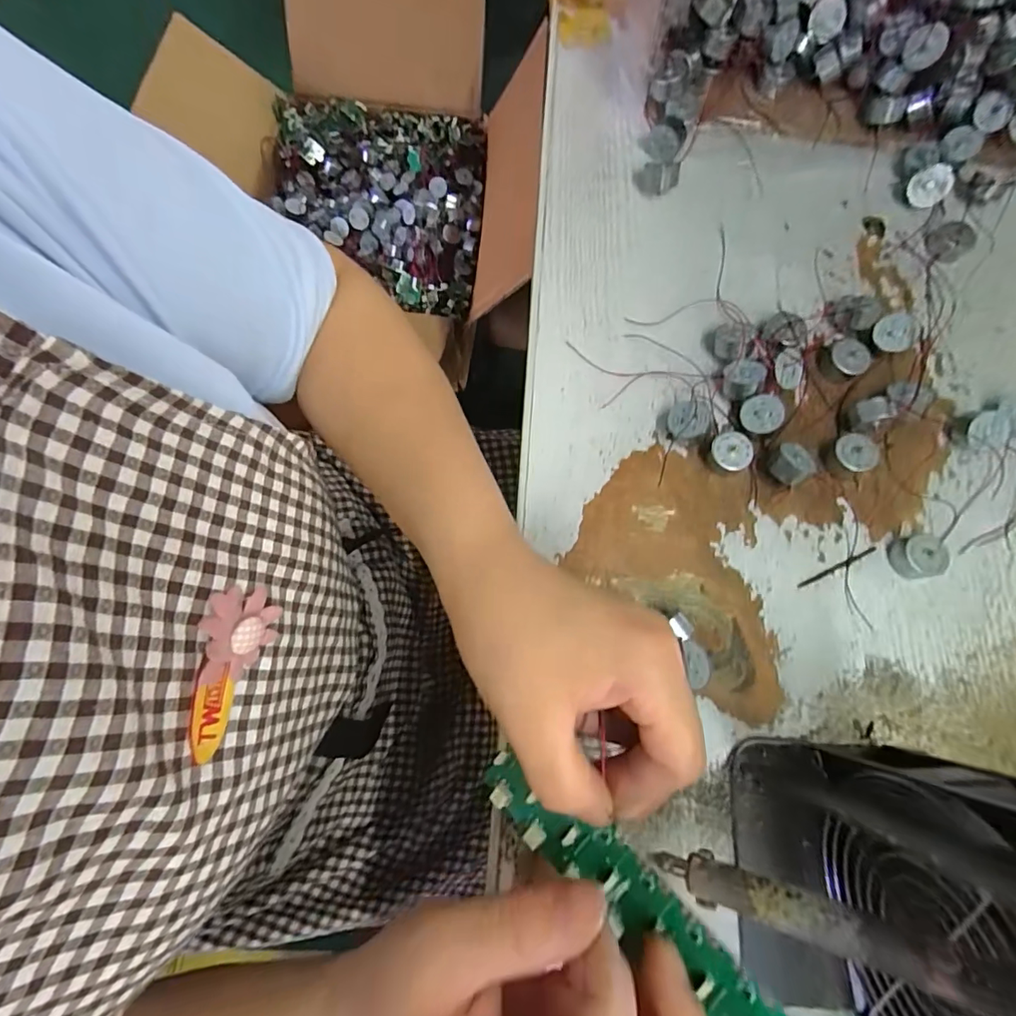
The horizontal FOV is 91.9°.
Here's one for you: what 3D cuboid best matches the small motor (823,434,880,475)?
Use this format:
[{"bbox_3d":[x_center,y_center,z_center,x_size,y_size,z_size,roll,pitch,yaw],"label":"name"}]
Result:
[{"bbox_3d":[0.203,-0.032,0.288,0.026,0.014,0.023,-17,76,-6],"label":"small motor"}]

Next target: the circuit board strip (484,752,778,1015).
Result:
[{"bbox_3d":[0.051,0.150,0.174,0.155,0.006,0.029,39,101,28],"label":"circuit board strip"}]

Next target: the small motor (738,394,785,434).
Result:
[{"bbox_3d":[0.151,-0.054,0.291,0.023,0.013,0.023,-4,81,27],"label":"small motor"}]

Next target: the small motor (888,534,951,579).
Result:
[{"bbox_3d":[0.228,0.027,0.273,0.021,0.015,0.024,-15,75,-5],"label":"small motor"}]

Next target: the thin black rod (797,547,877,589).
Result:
[{"bbox_3d":[0.187,0.033,0.277,0.053,0.004,0.004,-24,76,-7],"label":"thin black rod"}]

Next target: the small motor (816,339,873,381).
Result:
[{"bbox_3d":[0.209,-0.092,0.305,0.017,0.016,0.025,-42,79,-11],"label":"small motor"}]

